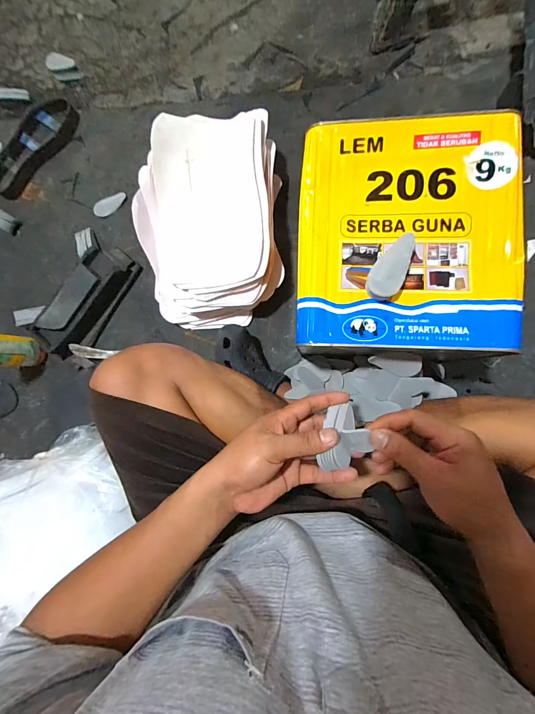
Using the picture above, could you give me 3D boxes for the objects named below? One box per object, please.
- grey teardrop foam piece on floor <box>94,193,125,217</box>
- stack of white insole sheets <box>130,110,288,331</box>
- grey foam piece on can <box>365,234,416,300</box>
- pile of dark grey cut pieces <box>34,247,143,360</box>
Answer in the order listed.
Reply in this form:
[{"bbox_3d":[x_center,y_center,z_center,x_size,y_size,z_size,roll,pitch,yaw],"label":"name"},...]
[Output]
[{"bbox_3d":[-0.318,-0.308,0.650,0.070,0.013,0.026,-31,83,6],"label":"grey teardrop foam piece on floor"},{"bbox_3d":[-0.103,-0.224,0.559,0.238,0.140,0.317,-4,87,8],"label":"stack of white insole sheets"},{"bbox_3d":[0.133,-0.097,0.341,0.033,0.021,0.073,30,92,9],"label":"grey foam piece on can"},{"bbox_3d":[-0.350,-0.106,0.617,0.086,0.058,0.236,38,93,8],"label":"pile of dark grey cut pieces"}]

